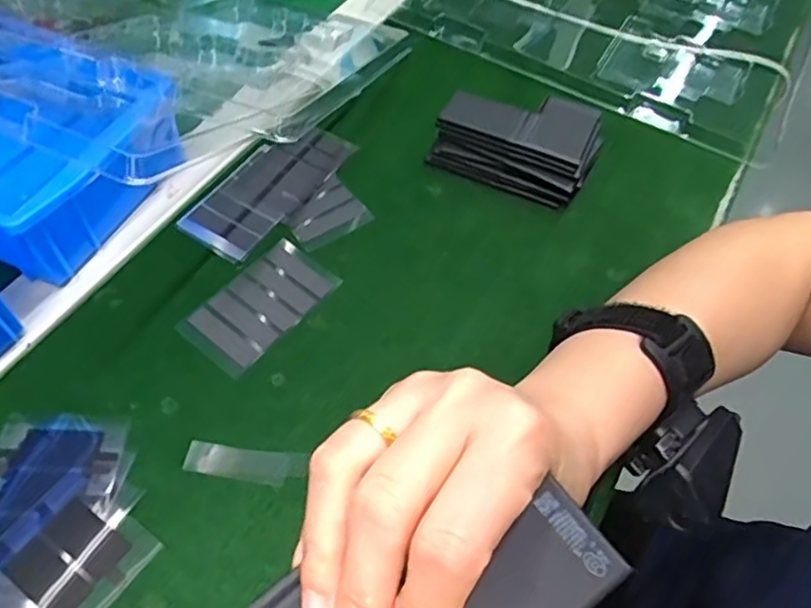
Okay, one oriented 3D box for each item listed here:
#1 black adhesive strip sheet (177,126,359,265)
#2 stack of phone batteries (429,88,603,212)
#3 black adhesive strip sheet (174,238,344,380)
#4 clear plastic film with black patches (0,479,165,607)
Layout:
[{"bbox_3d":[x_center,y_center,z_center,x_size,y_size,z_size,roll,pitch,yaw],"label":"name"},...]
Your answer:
[{"bbox_3d":[-0.087,-0.079,0.417,0.052,0.006,0.124,31,61,15],"label":"black adhesive strip sheet"},{"bbox_3d":[0.078,-0.113,0.430,0.102,0.037,0.076,23,58,12],"label":"stack of phone batteries"},{"bbox_3d":[-0.084,-0.001,0.369,0.050,0.004,0.086,35,61,19],"label":"black adhesive strip sheet"},{"bbox_3d":[-0.152,0.117,0.285,0.056,0.004,0.061,31,60,16],"label":"clear plastic film with black patches"}]

